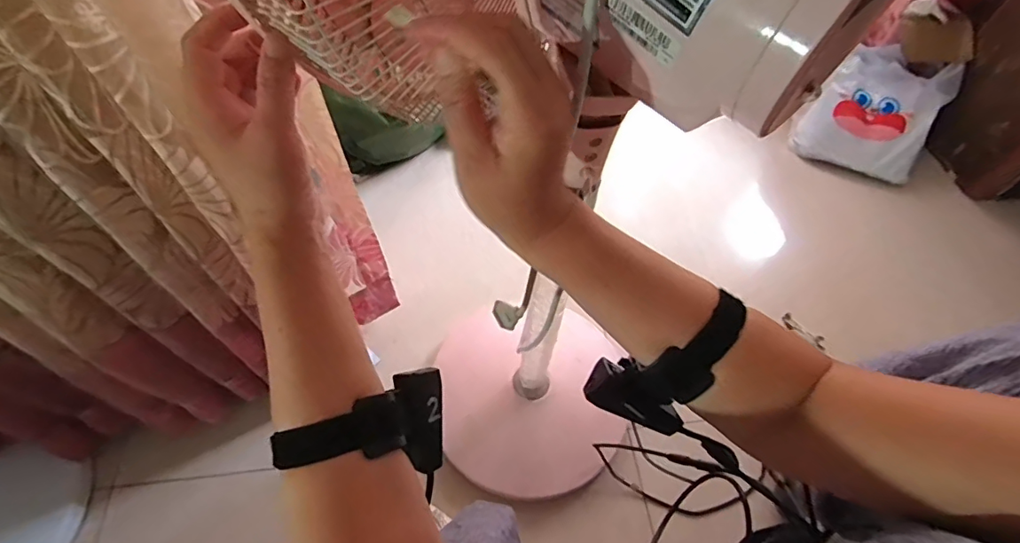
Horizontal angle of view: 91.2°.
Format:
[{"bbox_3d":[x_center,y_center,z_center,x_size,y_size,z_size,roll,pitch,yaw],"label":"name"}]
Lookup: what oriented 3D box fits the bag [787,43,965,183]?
[{"bbox_3d":[0.882,-0.395,1.217,0.288,0.146,0.299,36,63,19],"label":"bag"}]

